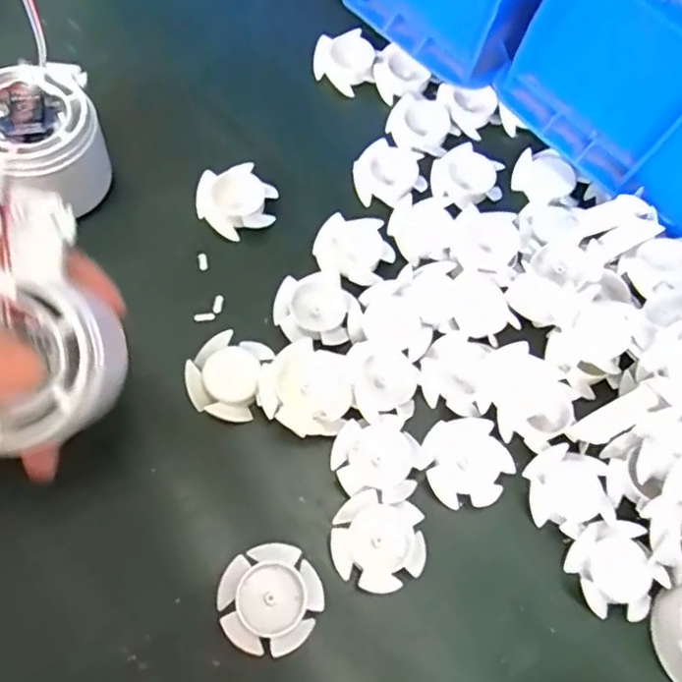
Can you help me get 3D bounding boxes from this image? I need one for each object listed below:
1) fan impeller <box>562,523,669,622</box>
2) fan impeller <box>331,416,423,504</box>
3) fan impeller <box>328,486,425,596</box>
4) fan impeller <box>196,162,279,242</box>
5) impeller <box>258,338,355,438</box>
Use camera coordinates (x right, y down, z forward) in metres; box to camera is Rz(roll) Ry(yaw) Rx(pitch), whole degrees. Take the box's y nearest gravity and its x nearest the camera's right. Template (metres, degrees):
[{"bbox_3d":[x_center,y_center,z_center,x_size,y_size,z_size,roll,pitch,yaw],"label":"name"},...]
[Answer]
[{"bbox_3d":[0.122,0.100,0.277,0.037,0.007,0.039,-24,72,-15],"label":"fan impeller"},{"bbox_3d":[0.016,0.054,0.288,0.039,0.011,0.038,2,67,-5],"label":"fan impeller"},{"bbox_3d":[0.017,0.088,0.274,0.042,0.006,0.039,2,81,-10],"label":"fan impeller"},{"bbox_3d":[-0.055,-0.074,0.334,0.040,0.016,0.034,-24,72,-15],"label":"fan impeller"},{"bbox_3d":[-0.015,0.022,0.288,0.041,0.015,0.038,2,67,-5],"label":"impeller"}]

